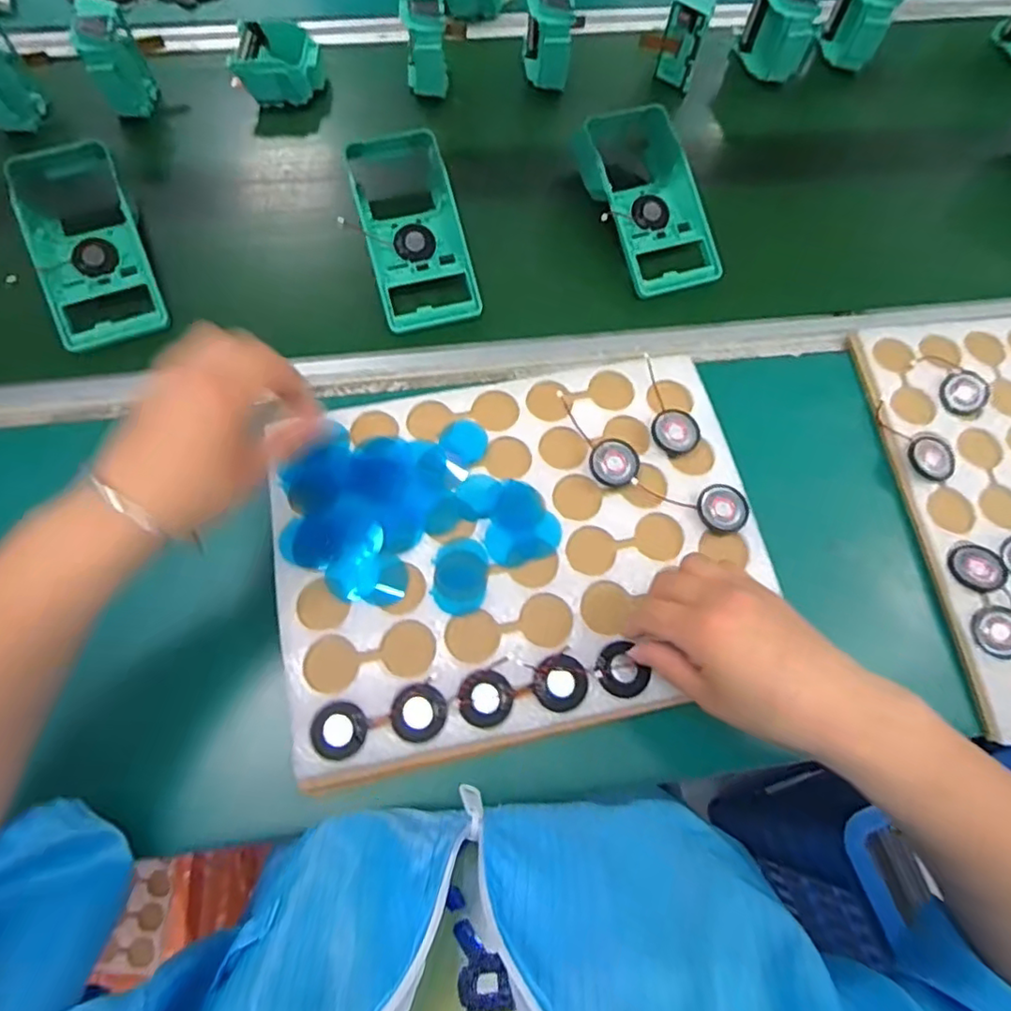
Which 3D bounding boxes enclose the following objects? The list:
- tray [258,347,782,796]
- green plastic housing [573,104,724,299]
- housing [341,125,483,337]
[{"bbox_3d":[0.011,0.024,0.401,0.317,0.013,0.240,-11,72,-6],"label":"tray"},{"bbox_3d":[0.126,-0.279,0.532,0.093,0.048,0.188,-19,69,-9],"label":"green plastic housing"},{"bbox_3d":[-0.082,-0.238,0.511,0.084,0.048,0.185,-15,69,-8],"label":"housing"}]

